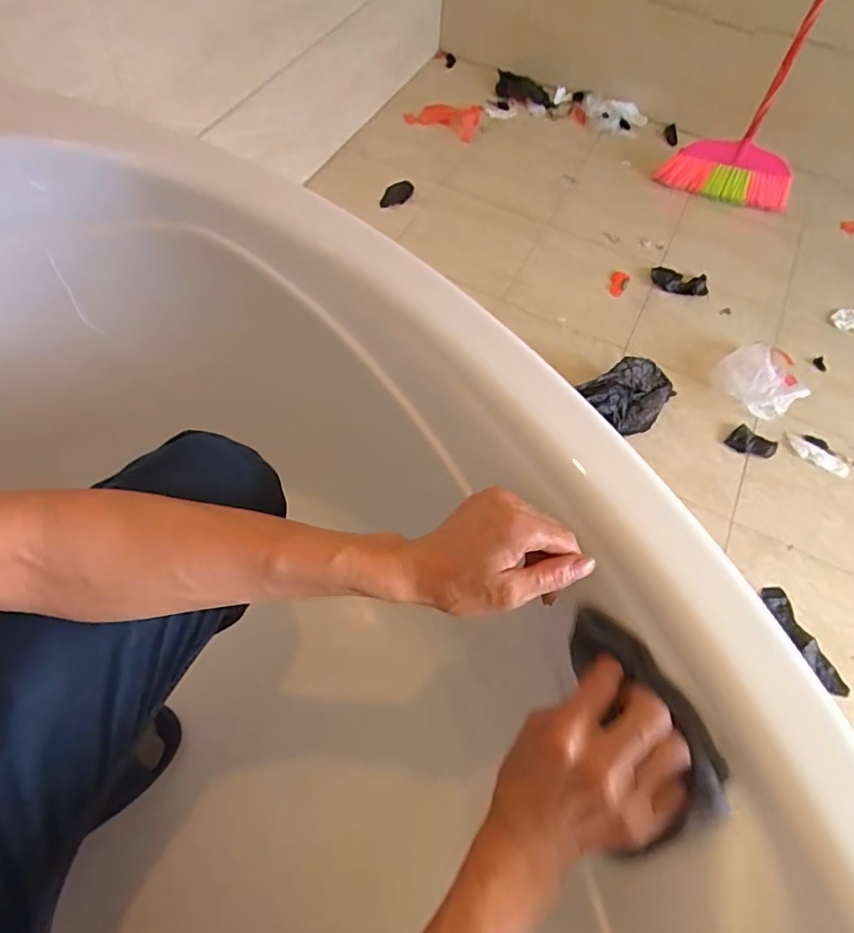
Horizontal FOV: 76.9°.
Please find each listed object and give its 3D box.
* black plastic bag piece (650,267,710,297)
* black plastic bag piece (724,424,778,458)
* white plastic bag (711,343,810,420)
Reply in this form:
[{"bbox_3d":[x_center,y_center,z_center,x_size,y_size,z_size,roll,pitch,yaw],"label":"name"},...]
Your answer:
[{"bbox_3d":[0.594,-0.433,1.261,0.127,0.010,0.076,9,63,2],"label":"black plastic bag piece"},{"bbox_3d":[0.647,-0.046,1.066,0.092,0.014,0.059,29,65,11],"label":"black plastic bag piece"},{"bbox_3d":[0.705,-0.192,1.117,0.194,0.053,0.163,-37,71,-19],"label":"white plastic bag"}]

